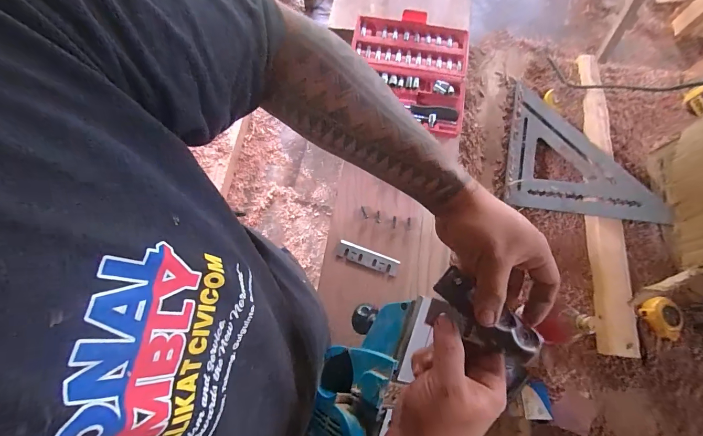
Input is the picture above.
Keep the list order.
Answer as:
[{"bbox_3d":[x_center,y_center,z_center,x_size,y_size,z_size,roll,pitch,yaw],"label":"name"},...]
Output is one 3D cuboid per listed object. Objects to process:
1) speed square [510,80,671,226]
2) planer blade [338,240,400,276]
[{"bbox_3d":[0.475,-0.139,0.682,0.271,0.022,0.276,8,76,17],"label":"speed square"},{"bbox_3d":[0.029,0.070,0.579,0.109,0.005,0.029,19,75,7],"label":"planer blade"}]

